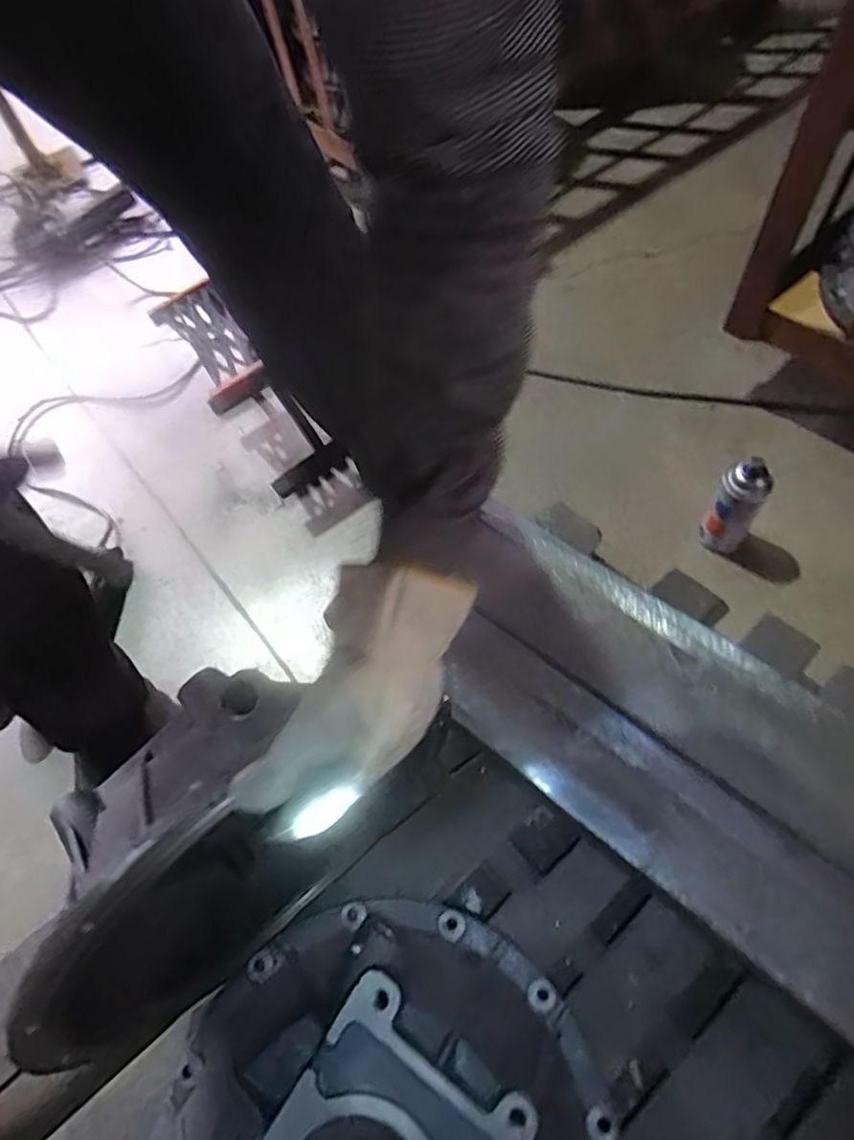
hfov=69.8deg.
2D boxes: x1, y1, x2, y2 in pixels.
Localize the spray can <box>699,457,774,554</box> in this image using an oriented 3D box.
[{"bbox_3d":[0.431,-0.084,0.863,0.061,0.155,0.055,28,67,22],"label":"spray can"}]

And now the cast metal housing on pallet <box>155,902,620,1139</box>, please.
[{"bbox_3d":[-0.042,0.482,0.485,0.384,0.144,0.362,-3,59,6],"label":"cast metal housing on pallet"}]

